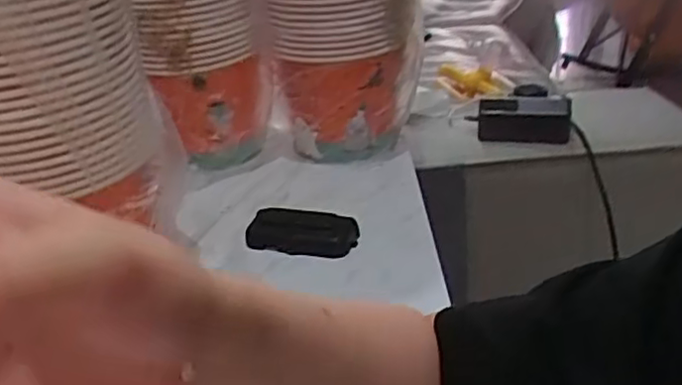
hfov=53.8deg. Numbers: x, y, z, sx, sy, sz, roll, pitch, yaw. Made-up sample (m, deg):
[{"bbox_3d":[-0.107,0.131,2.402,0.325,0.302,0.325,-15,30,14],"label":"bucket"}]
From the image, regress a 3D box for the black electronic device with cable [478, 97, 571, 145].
[{"bbox_3d":[0.269,-0.106,0.987,0.127,0.049,0.067,2,30,14],"label":"black electronic device with cable"}]

